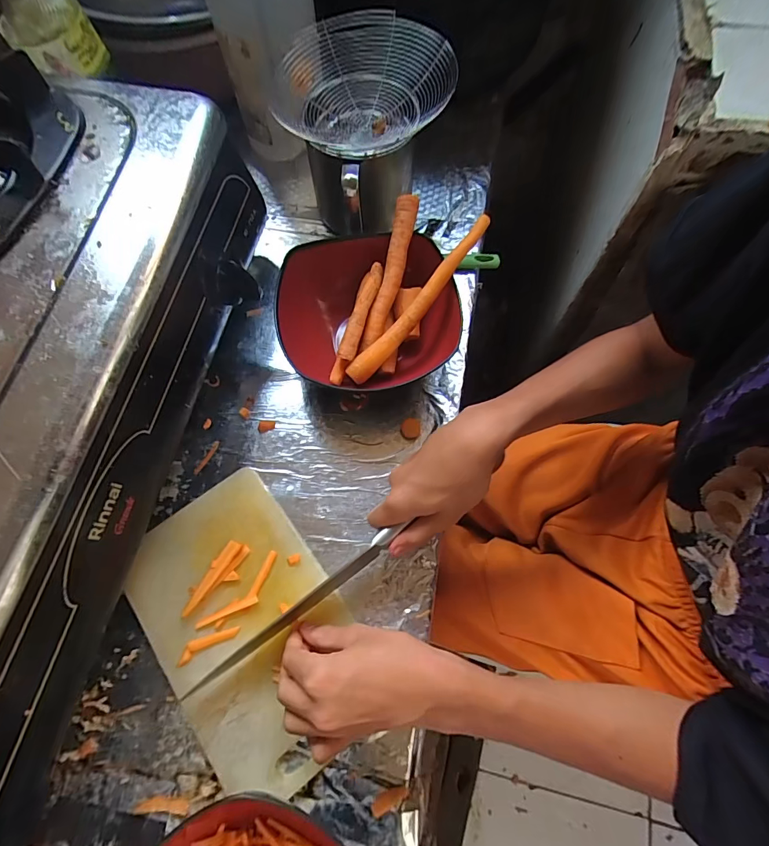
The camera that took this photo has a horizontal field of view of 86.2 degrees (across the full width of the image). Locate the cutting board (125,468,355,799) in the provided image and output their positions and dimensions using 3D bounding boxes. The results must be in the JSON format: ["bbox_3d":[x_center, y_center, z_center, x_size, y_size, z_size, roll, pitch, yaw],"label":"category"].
[{"bbox_3d":[-0.118,0.170,0.354,0.144,0.015,0.236,-35,73,-12],"label":"cutting board"}]

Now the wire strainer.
[{"bbox_3d":[-0.026,-0.344,0.426,0.175,0.065,0.150,-16,70,-4],"label":"wire strainer"}]

